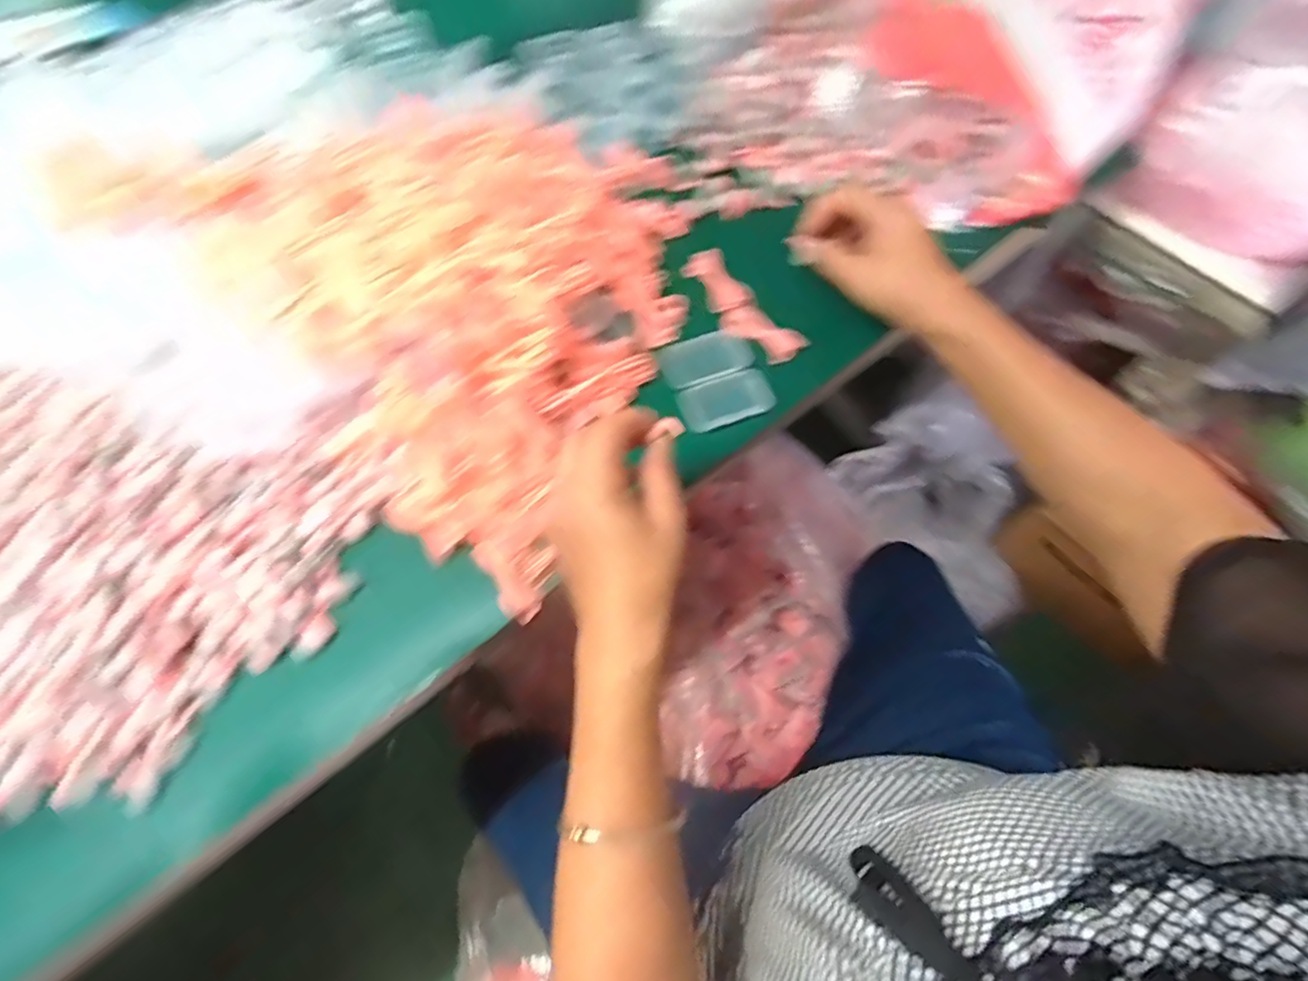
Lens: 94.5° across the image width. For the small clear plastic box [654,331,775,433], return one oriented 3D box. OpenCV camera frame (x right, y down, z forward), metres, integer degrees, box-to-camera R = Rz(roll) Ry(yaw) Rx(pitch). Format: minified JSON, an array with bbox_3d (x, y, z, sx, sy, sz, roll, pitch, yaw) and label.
[{"bbox_3d":[0.046,-0.085,0.448,0.068,0.013,0.075,-19,68,-7],"label":"small clear plastic box"}]

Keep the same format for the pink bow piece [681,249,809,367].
[{"bbox_3d":[0.067,-0.145,0.471,0.039,0.019,0.114,-32,70,-12],"label":"pink bow piece"}]

